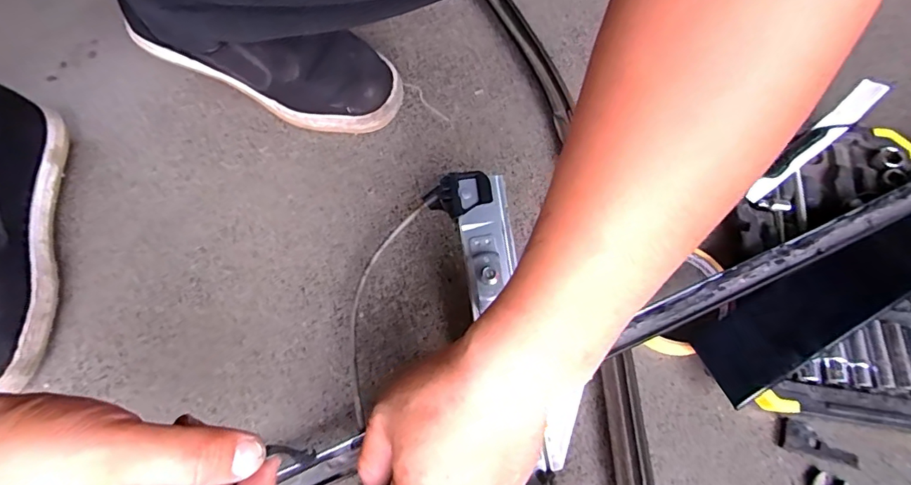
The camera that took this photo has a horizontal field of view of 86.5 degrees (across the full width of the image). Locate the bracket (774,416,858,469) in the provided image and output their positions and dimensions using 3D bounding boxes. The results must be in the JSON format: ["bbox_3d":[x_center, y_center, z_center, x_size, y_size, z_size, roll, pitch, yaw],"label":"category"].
[{"bbox_3d":[0.265,0.146,0.355,0.054,0.005,0.022,14,67,9],"label":"bracket"}]

